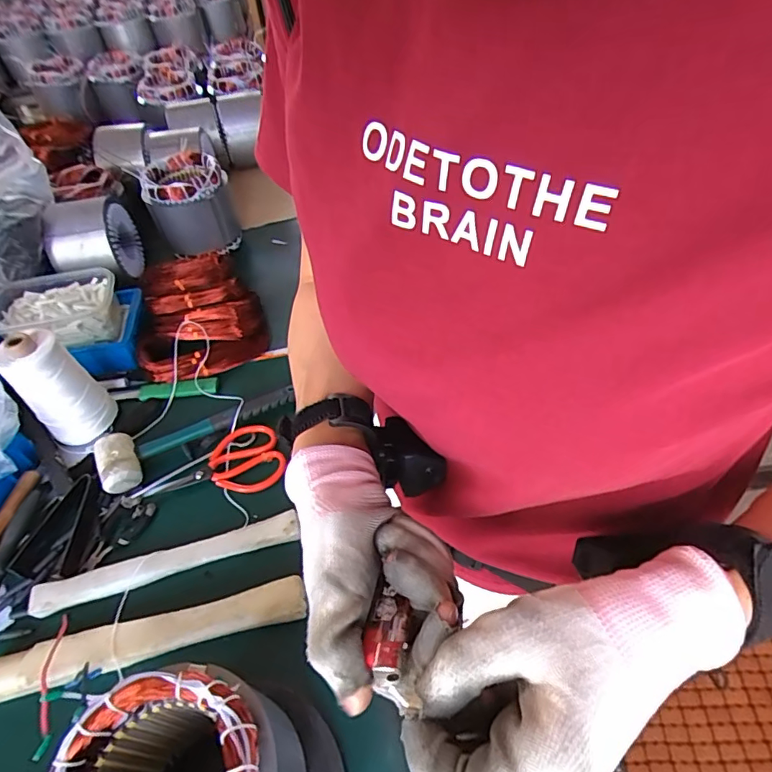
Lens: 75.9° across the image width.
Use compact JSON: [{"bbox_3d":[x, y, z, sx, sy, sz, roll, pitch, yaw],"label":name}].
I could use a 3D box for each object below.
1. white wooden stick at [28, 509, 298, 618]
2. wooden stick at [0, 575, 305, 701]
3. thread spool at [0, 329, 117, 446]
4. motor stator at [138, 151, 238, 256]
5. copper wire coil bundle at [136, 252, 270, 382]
[{"bbox_3d":[-0.252,0.205,0.578,0.292,0.015,0.039,-15,52,-11],"label":"white wooden stick"},{"bbox_3d":[-0.252,0.260,0.518,0.326,0.024,0.045,-12,51,-8],"label":"wooden stick"},{"bbox_3d":[-0.446,0.006,0.681,0.085,0.170,0.078,-3,50,4],"label":"thread spool"},{"bbox_3d":[-0.386,-0.361,0.987,0.158,0.153,0.151,-25,52,-14],"label":"motor stator"},{"bbox_3d":[-0.327,-0.143,0.878,0.202,0.074,0.325,-14,51,-10],"label":"copper wire coil bundle"}]

